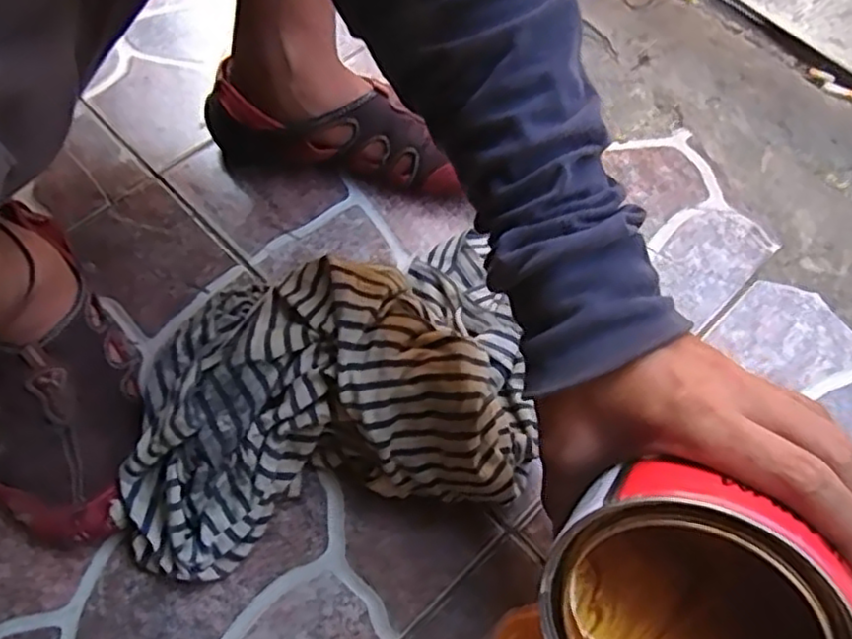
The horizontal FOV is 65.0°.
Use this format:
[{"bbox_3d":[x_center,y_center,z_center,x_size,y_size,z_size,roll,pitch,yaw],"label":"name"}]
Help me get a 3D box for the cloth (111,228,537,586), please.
[{"bbox_3d":[-0.068,0.037,0.410,0.247,0.099,0.181,-12,62,-6],"label":"cloth"}]

